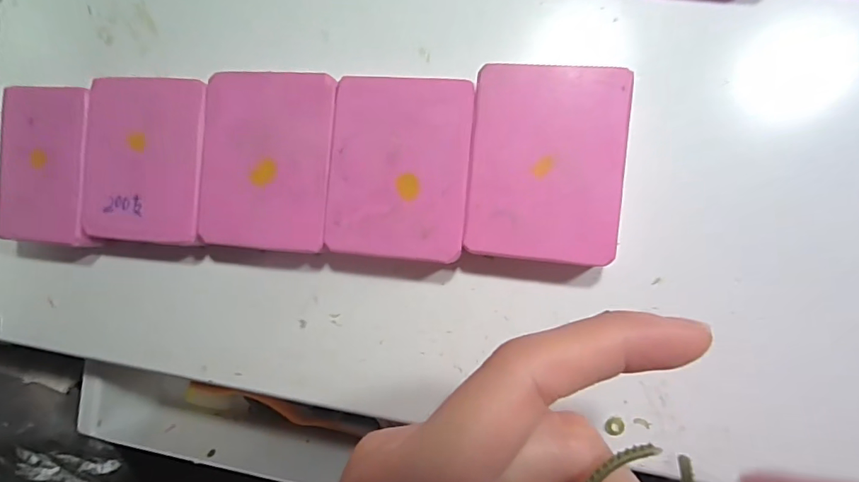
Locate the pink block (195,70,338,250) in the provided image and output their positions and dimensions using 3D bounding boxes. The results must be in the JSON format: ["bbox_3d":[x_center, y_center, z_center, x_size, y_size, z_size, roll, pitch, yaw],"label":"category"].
[{"bbox_3d":[-0.063,-0.032,0.189,0.054,0.020,0.069,5,90,10],"label":"pink block"}]

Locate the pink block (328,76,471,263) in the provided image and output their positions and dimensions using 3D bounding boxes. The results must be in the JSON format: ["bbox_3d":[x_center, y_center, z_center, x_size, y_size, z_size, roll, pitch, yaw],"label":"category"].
[{"bbox_3d":[-0.011,-0.028,0.180,0.052,0.019,0.066,5,93,9],"label":"pink block"}]

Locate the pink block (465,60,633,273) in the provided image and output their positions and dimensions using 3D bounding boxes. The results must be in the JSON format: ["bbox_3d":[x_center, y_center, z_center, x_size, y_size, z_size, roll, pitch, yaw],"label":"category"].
[{"bbox_3d":[0.043,-0.028,0.171,0.053,0.019,0.068,5,93,9],"label":"pink block"}]

